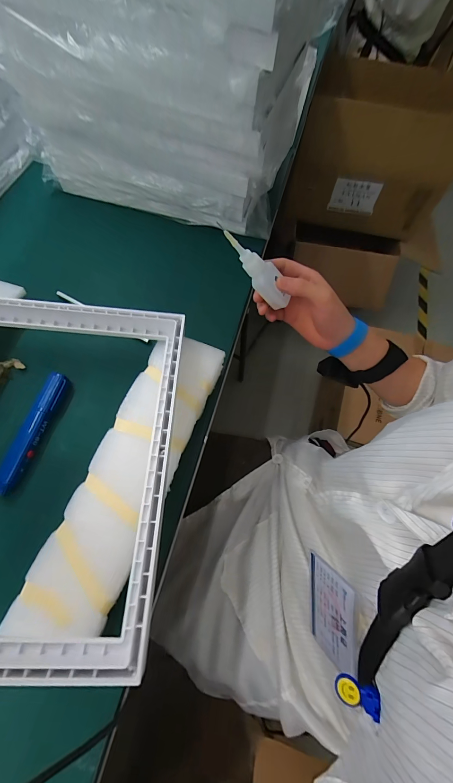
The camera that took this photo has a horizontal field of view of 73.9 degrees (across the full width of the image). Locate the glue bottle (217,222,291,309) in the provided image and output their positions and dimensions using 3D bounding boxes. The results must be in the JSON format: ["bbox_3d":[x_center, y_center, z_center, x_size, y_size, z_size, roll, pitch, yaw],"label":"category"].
[{"bbox_3d":[0.033,-0.142,0.343,0.112,0.020,0.022,41,62,-32],"label":"glue bottle"}]

